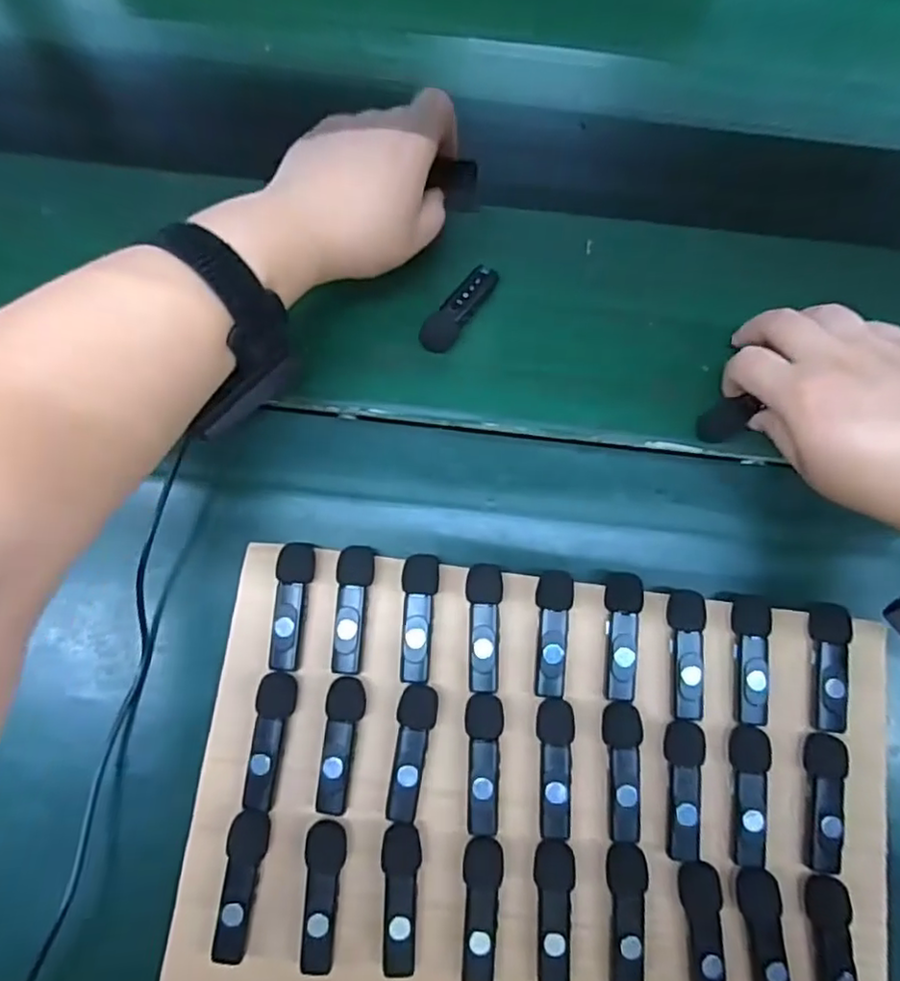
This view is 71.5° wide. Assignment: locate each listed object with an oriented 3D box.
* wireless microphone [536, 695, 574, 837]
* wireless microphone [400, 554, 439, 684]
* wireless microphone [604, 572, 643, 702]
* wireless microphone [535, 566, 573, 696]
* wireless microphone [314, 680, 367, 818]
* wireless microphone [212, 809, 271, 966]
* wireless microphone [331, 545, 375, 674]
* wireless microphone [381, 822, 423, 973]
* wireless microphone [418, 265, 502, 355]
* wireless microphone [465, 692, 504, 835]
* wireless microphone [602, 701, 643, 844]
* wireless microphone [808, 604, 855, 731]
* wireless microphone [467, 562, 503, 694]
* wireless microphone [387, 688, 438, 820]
[{"bbox_3d":[0.053,0.140,0.317,0.017,0.013,0.065,3,75,-1],"label":"wireless microphone"},{"bbox_3d":[-0.016,0.067,0.329,0.018,0.013,0.065,2,75,-1],"label":"wireless microphone"},{"bbox_3d":[0.091,0.077,0.332,0.018,0.017,0.064,4,75,-1],"label":"wireless microphone"},{"bbox_3d":[0.055,0.075,0.329,0.018,0.014,0.064,3,75,-1],"label":"wireless microphone"},{"bbox_3d":[-0.054,0.128,0.315,0.019,0.013,0.064,4,75,-1],"label":"wireless microphone"},{"bbox_3d":[-0.101,0.191,0.303,0.017,0.013,0.067,8,75,0],"label":"wireless microphone"},{"bbox_3d":[-0.052,0.062,0.330,0.018,0.014,0.065,7,75,0],"label":"wireless microphone"},{"bbox_3d":[-0.023,0.196,0.302,0.018,0.010,0.065,1,75,-2],"label":"wireless microphone"},{"bbox_3d":[0.006,-0.110,0.387,0.020,0.018,0.065,38,77,8],"label":"wireless microphone"},{"bbox_3d":[0.017,0.137,0.315,0.018,0.010,0.066,2,75,-1],"label":"wireless microphone"},{"bbox_3d":[0.088,0.142,0.317,0.018,0.015,0.065,2,75,-1],"label":"wireless microphone"},{"bbox_3d":[0.198,0.092,0.328,0.016,0.017,0.064,7,75,0],"label":"wireless microphone"},{"bbox_3d":[0.018,0.072,0.330,0.018,0.011,0.065,2,75,-1],"label":"wireless microphone"},{"bbox_3d":[-0.020,0.131,0.315,0.019,0.011,0.064,9,75,1],"label":"wireless microphone"}]

